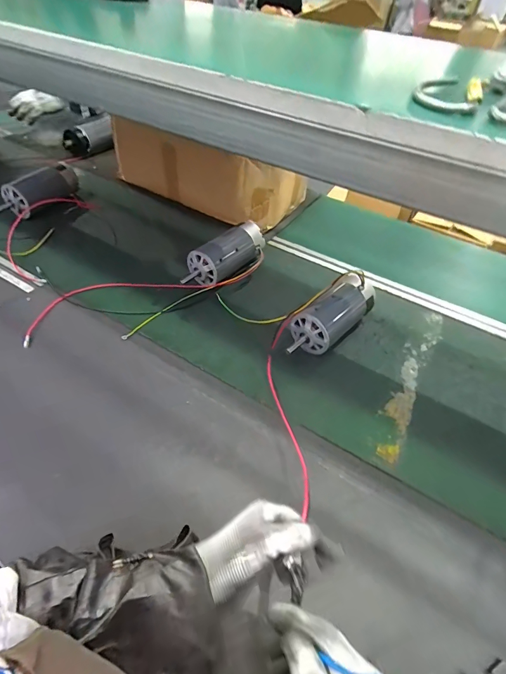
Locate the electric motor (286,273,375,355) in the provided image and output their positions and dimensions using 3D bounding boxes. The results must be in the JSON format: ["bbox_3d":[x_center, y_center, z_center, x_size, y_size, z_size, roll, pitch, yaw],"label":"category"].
[{"bbox_3d":[0.135,-0.030,0.652,0.214,0.081,0.078,-32,57,-29],"label":"electric motor"}]

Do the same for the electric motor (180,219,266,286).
[{"bbox_3d":[-0.056,-0.166,0.763,0.072,0.069,0.203,35,54,25],"label":"electric motor"}]

